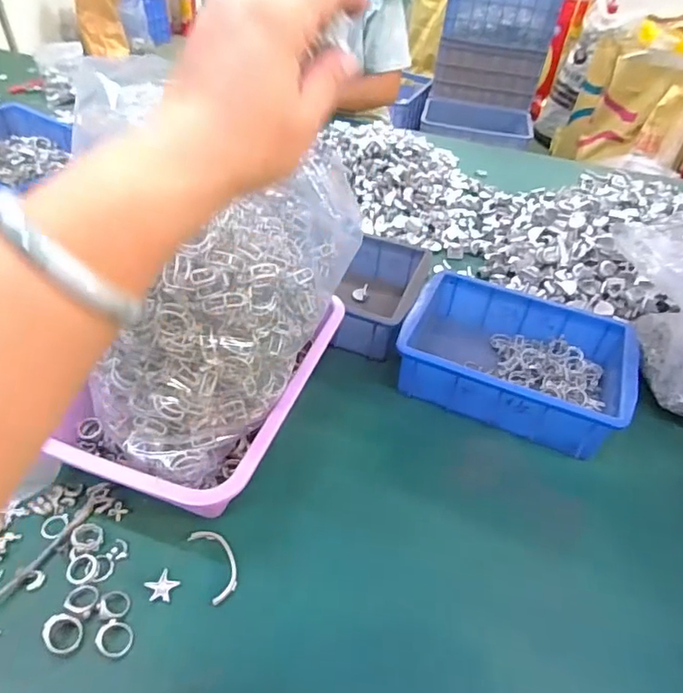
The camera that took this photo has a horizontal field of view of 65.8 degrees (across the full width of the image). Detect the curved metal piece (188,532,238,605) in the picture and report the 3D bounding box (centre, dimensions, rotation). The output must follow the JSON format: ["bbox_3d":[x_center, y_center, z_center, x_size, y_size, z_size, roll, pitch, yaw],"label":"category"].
[{"bbox_3d":[-0.105,0.180,0.443,0.028,0.008,0.066,-19,48,-25],"label":"curved metal piece"}]

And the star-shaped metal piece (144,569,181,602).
[{"bbox_3d":[-0.146,0.194,0.426,0.024,0.004,0.024,27,46,21],"label":"star-shaped metal piece"}]

